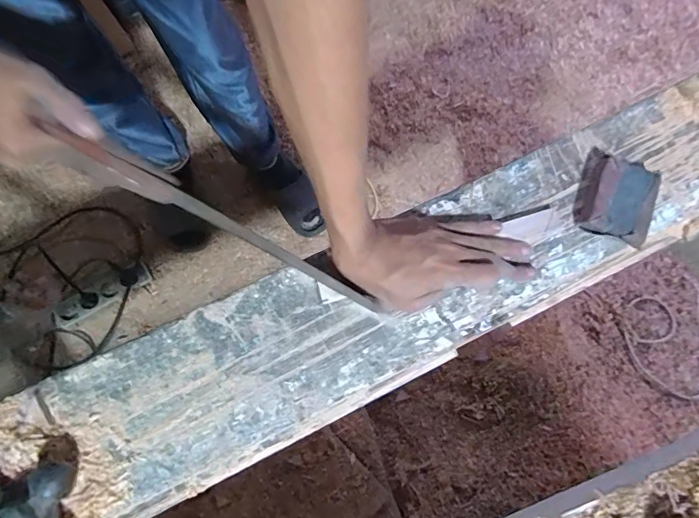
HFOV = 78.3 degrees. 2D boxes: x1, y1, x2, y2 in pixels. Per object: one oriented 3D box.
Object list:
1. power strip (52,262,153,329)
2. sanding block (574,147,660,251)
[{"bbox_3d":[-0.544,0.077,0.930,0.207,0.034,0.057,-32,76,-10],"label":"power strip"},{"bbox_3d":[0.247,-0.059,0.396,0.058,0.024,0.089,21,74,6],"label":"sanding block"}]

